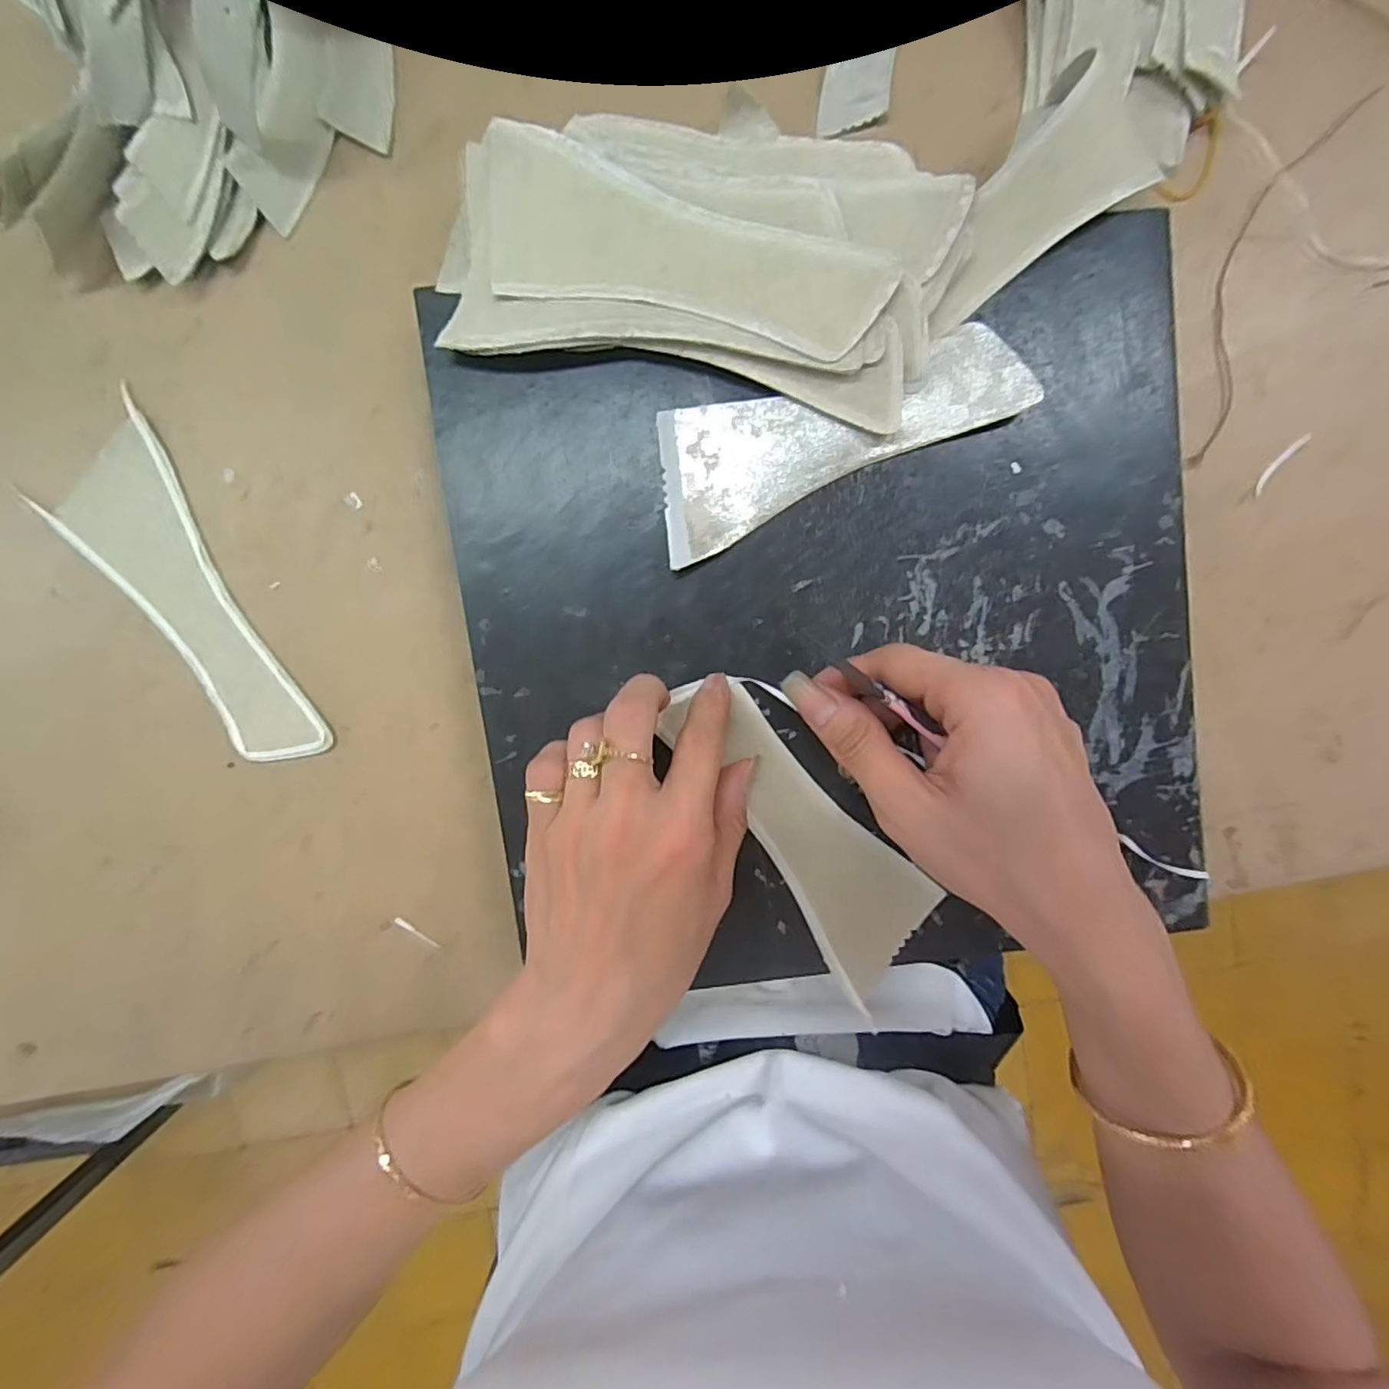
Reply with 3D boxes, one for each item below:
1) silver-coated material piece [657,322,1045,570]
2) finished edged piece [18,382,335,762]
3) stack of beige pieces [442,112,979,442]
[{"bbox_3d":[0.056,-0.108,0.250,0.154,0.009,0.056,-22,96,1],"label":"silver-coated material piece"},{"bbox_3d":[-0.224,-0.039,0.276,0.056,0.004,0.160,-32,96,2],"label":"finished edged piece"},{"bbox_3d":[0.004,-0.170,0.235,0.190,0.021,0.099,9,95,-2],"label":"stack of beige pieces"}]

